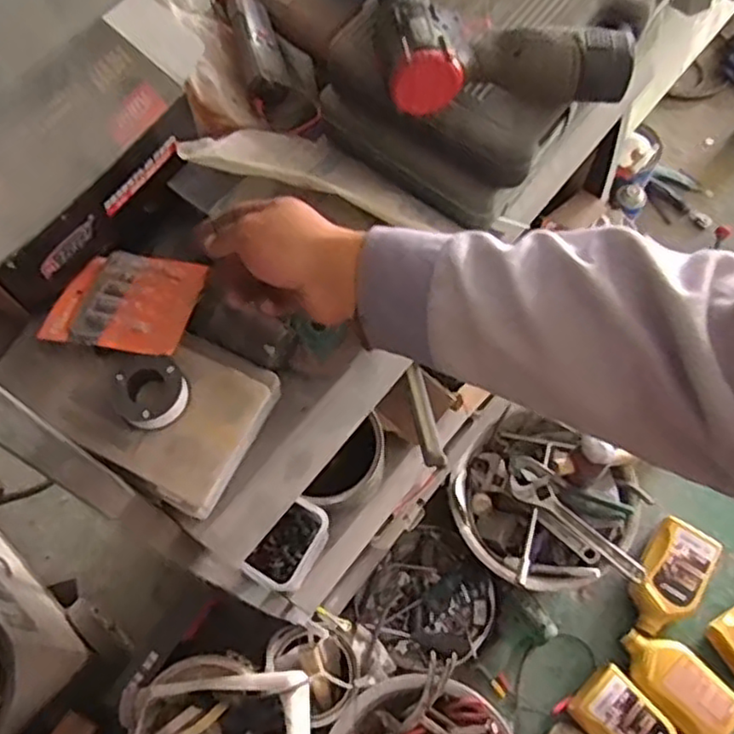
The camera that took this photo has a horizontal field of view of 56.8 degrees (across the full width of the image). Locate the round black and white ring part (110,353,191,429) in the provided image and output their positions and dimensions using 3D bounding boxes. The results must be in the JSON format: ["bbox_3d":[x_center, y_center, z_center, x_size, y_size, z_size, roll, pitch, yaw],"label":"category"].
[{"bbox_3d":[-0.164,0.017,0.509,0.053,0.022,0.053,0,66,0],"label":"round black and white ring part"}]

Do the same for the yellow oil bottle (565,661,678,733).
[{"bbox_3d":[0.473,0.648,1.196,0.120,0.054,0.224,-41,72,-16],"label":"yellow oil bottle"}]

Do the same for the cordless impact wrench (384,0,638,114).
[{"bbox_3d":[0.112,-0.290,0.569,0.195,0.059,0.166,-2,66,-1],"label":"cordless impact wrench"}]

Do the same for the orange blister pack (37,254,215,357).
[{"bbox_3d":[-0.192,-0.056,0.541,0.104,0.014,0.102,7,48,0],"label":"orange blister pack"}]

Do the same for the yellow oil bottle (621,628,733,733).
[{"bbox_3d":[0.560,0.573,1.227,0.117,0.055,0.219,-41,72,-16],"label":"yellow oil bottle"}]

